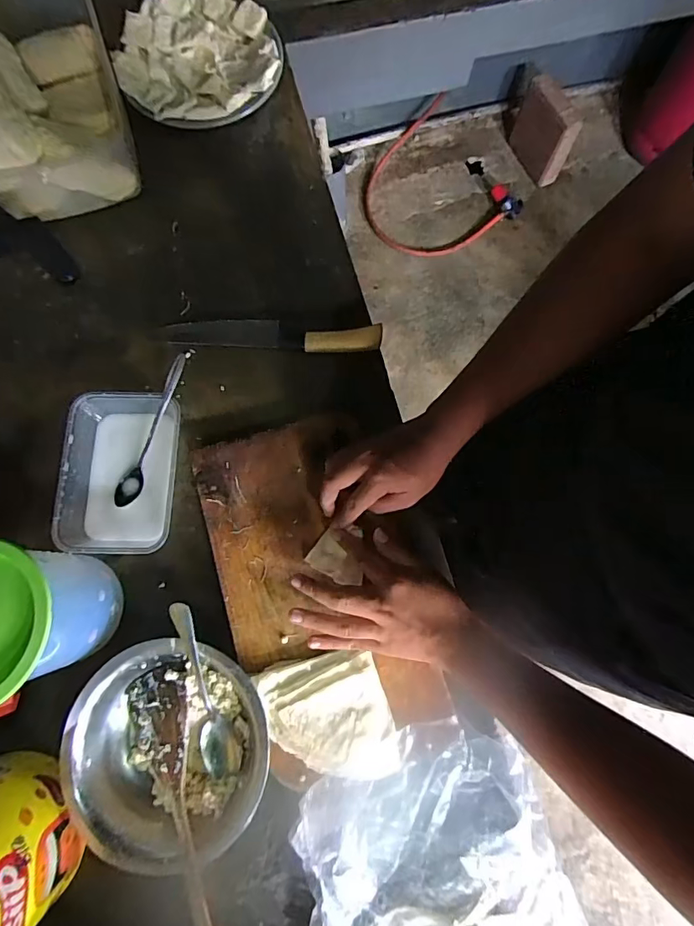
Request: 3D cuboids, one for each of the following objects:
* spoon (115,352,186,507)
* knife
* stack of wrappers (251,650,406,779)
[{"bbox_3d":[-0.212,-0.035,0.510,0.022,0.015,0.177,24,93,6],"label":"spoon"},{"bbox_3d":[-0.089,-0.153,0.553,0.255,0.021,0.036,5,75,1],"label":"knife"},{"bbox_3d":[-0.015,0.242,0.442,0.117,0.018,0.114,-14,76,-4],"label":"stack of wrappers"}]

